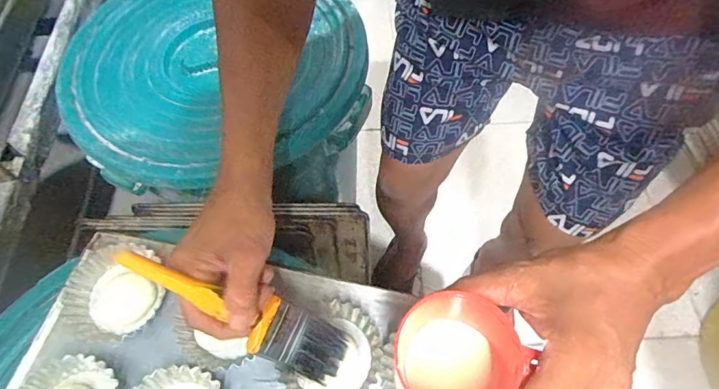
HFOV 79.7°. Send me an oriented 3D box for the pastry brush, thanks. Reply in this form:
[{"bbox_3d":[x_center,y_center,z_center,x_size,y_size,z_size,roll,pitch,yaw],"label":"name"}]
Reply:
[{"bbox_3d":[-0.089,0.095,0.342,0.018,0.210,0.047,-11,50,44],"label":"pastry brush"}]

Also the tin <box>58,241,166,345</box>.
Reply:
[{"bbox_3d":[-0.258,0.101,0.451,0.095,0.026,0.101,-1,61,1],"label":"tin"}]

